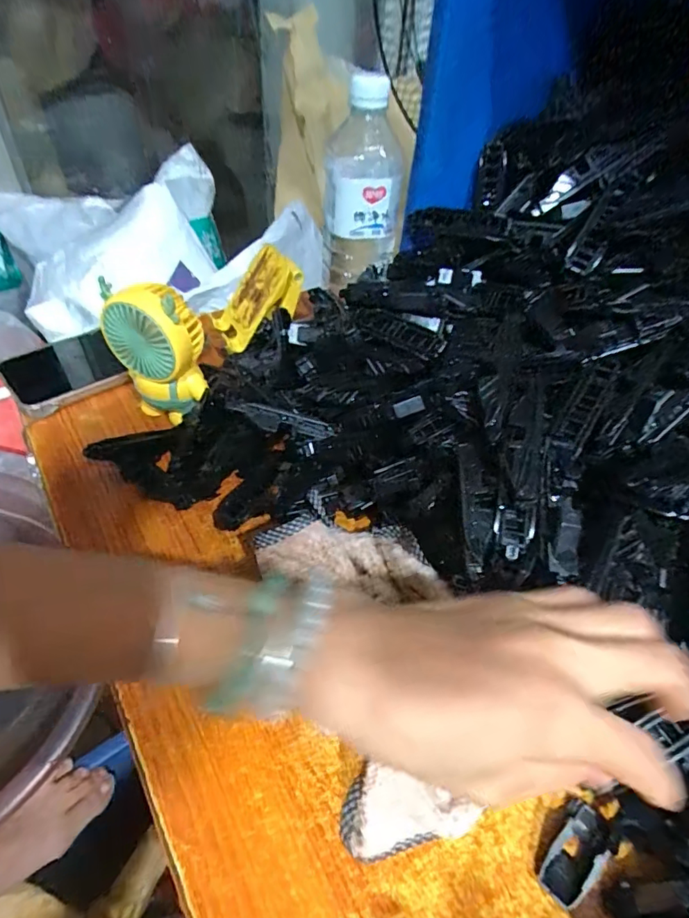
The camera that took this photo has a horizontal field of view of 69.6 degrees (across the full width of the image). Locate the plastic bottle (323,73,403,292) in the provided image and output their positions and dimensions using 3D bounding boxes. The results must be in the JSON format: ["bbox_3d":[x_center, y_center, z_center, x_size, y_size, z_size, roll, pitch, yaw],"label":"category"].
[{"bbox_3d":[0.018,-0.237,0.436,0.068,0.150,0.051,0,45,-6],"label":"plastic bottle"}]

